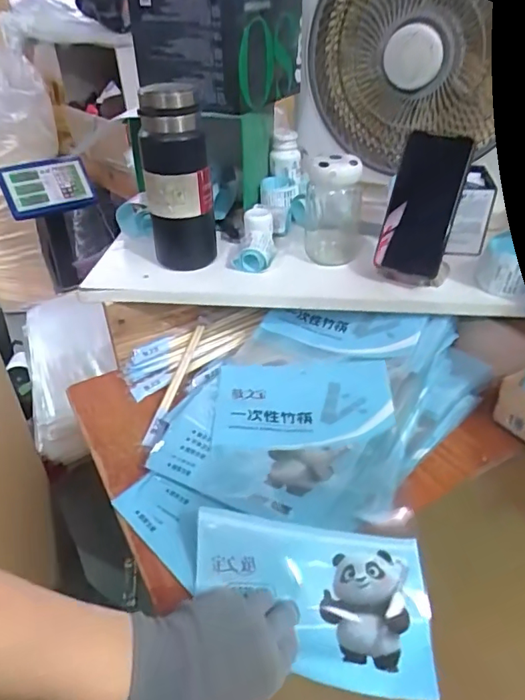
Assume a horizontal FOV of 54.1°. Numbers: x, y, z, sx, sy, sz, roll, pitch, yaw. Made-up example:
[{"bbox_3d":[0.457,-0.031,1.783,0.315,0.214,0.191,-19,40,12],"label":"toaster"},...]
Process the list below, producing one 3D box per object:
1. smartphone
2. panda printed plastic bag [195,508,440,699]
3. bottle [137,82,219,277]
[{"bbox_3d":[0.187,-0.168,0.607,0.074,0.155,0.015,18,21,22],"label":"smartphone"},{"bbox_3d":[0.038,0.207,0.429,0.198,0.043,0.114,4,37,7],"label":"panda printed plastic bag"},{"bbox_3d":[-0.104,-0.202,0.635,0.077,0.216,0.071,-9,37,-11],"label":"bottle"}]

